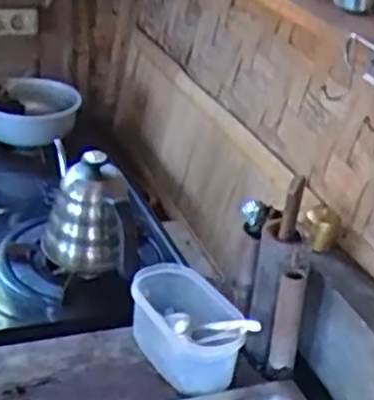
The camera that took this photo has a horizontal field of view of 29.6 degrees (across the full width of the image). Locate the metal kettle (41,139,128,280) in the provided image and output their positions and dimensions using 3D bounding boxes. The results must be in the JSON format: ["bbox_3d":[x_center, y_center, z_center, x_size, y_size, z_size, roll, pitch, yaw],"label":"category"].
[{"bbox_3d":[-0.147,0.029,1.020,0.113,0.162,0.118,-2,29,-11],"label":"metal kettle"}]

